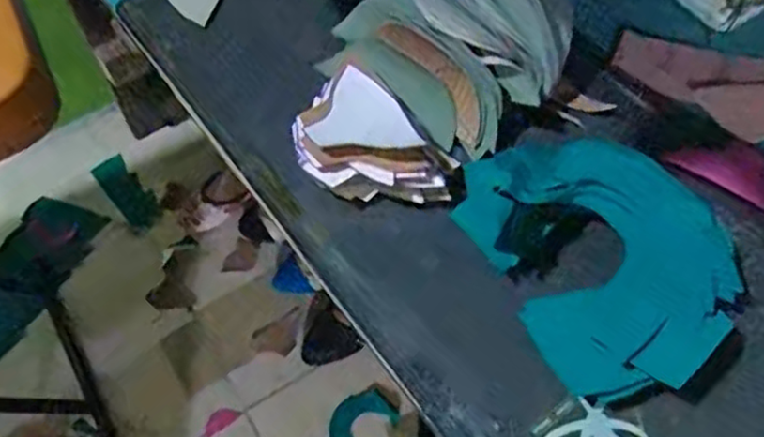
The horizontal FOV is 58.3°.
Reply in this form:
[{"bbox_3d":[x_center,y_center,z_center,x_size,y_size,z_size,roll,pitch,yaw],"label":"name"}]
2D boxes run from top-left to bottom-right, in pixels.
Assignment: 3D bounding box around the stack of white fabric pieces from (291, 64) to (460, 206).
[{"bbox_3d":[-0.008,-0.040,0.407,0.104,0.036,0.071,37,64,23],"label":"stack of white fabric pieces"}]

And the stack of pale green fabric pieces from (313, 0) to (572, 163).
[{"bbox_3d":[0.044,-0.117,0.442,0.120,0.057,0.139,-37,63,-21],"label":"stack of pale green fabric pieces"}]

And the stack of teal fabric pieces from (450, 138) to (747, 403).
[{"bbox_3d":[0.125,0.011,0.372,0.132,0.039,0.156,-22,59,-13],"label":"stack of teal fabric pieces"}]

